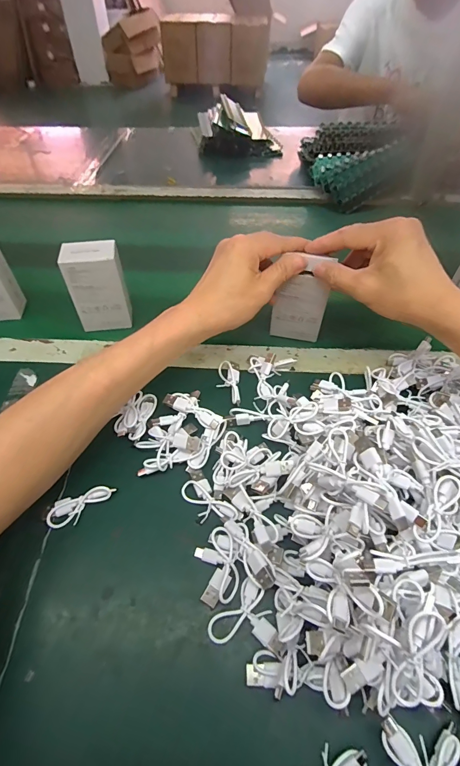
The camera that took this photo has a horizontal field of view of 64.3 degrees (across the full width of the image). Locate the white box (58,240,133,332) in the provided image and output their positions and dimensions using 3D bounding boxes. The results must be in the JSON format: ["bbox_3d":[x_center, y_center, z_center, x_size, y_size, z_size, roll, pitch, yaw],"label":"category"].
[{"bbox_3d":[-0.163,-0.120,0.456,0.064,0.098,0.033,-10,52,-7],"label":"white box"}]

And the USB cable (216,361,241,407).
[{"bbox_3d":[-0.001,-0.002,0.409,0.024,0.010,0.059,1,52,1],"label":"USB cable"}]

